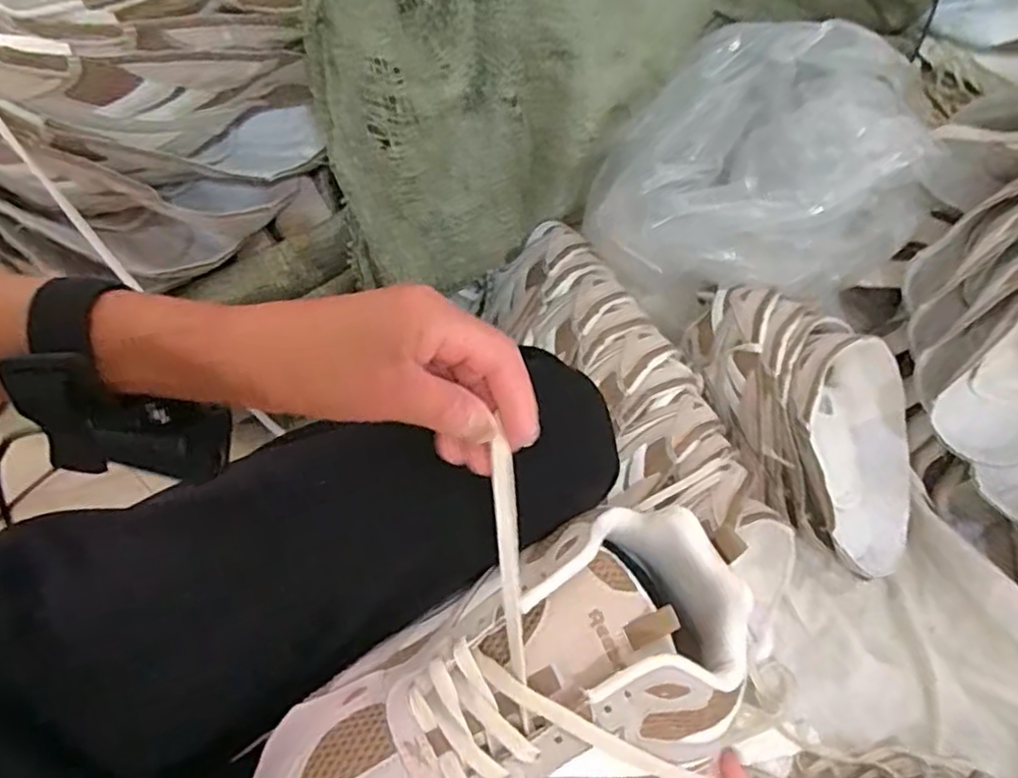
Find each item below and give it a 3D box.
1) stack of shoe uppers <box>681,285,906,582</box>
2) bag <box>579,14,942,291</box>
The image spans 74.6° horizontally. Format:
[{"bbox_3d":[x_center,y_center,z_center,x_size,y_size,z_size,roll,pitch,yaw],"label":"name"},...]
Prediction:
[{"bbox_3d":[0.318,0.027,0.672,0.189,0.102,0.297,-15,68,-8],"label":"stack of shoe uppers"},{"bbox_3d":[0.274,-0.232,0.681,0.392,0.148,0.236,-11,67,-6],"label":"bag"}]

